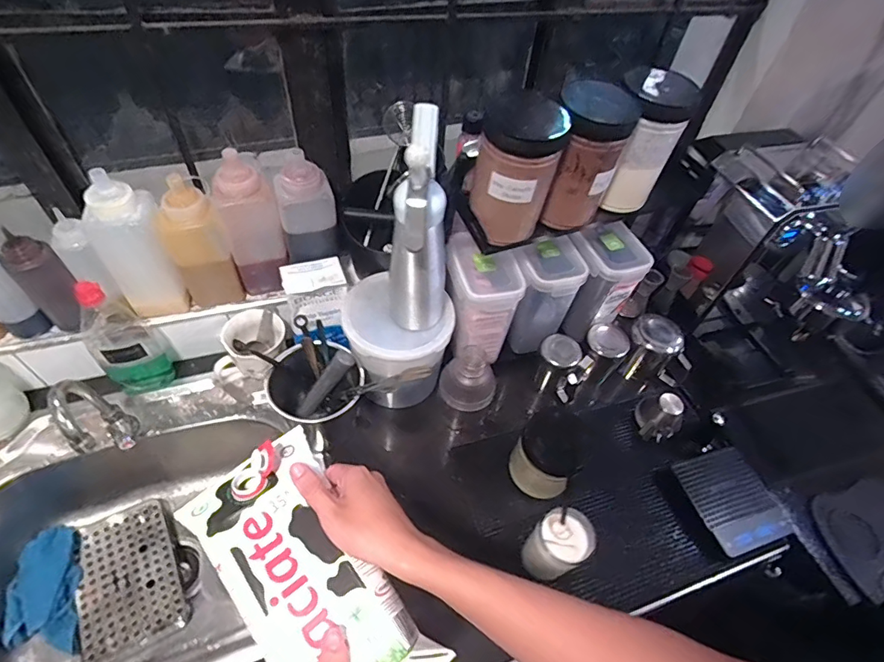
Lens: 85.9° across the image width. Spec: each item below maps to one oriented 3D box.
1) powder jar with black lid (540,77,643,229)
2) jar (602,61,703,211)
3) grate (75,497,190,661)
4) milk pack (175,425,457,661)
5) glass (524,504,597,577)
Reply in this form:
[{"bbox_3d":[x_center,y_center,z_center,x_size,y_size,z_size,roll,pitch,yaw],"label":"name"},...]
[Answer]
[{"bbox_3d":[0.187,-0.224,0.620,0.088,0.167,0.080,3,51,-3],"label":"powder jar with black lid"},{"bbox_3d":[0.273,-0.256,0.662,0.094,0.174,0.094,26,53,15],"label":"jar"},{"bbox_3d":[-0.504,0.395,0.769,0.139,0.025,0.226,-19,56,-20],"label":"grate"},{"bbox_3d":[-0.116,0.221,0.431,0.266,0.040,0.136,41,58,17],"label":"milk pack"},{"bbox_3d":[0.150,0.294,0.640,0.066,0.123,0.078,39,58,23],"label":"glass"}]

